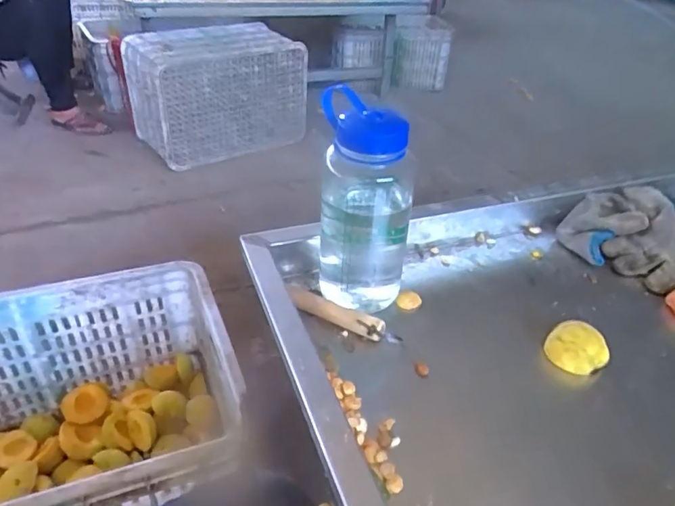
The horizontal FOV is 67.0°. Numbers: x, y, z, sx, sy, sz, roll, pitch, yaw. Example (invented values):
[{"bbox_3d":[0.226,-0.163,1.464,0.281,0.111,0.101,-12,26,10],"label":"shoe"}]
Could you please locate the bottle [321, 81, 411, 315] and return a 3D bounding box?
[{"bbox_3d":[0.030,-0.042,0.536,0.090,0.222,0.085,-5,37,-11],"label":"bottle"}]

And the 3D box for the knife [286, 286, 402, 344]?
[{"bbox_3d":[0.001,0.063,0.532,0.135,0.016,0.020,21,40,23],"label":"knife"}]

